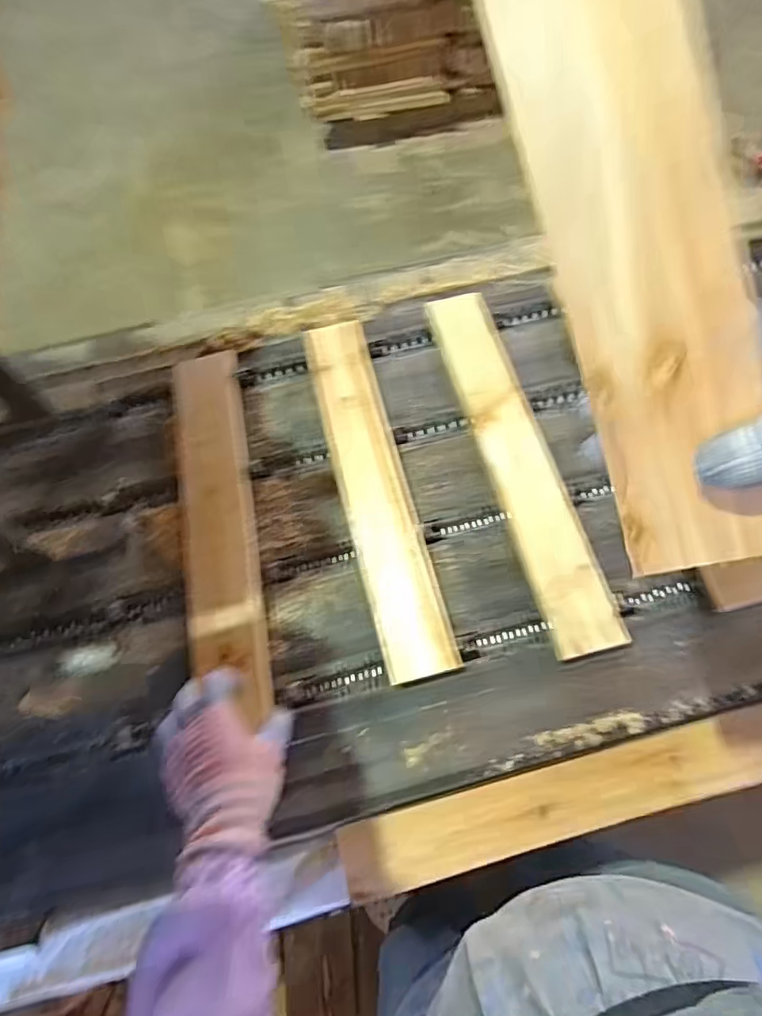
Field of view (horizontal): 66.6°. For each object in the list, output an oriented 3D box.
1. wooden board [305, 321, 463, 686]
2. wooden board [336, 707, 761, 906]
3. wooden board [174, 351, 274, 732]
[{"bbox_3d":[-0.010,-0.037,0.609,0.067,0.018,0.423,-13,64,-4],"label":"wooden board"},{"bbox_3d":[0.206,0.246,0.510,0.471,0.031,0.058,-14,64,-4],"label":"wooden board"},{"bbox_3d":[-0.169,-0.002,0.599,0.073,0.022,0.416,-13,61,-4],"label":"wooden board"}]

